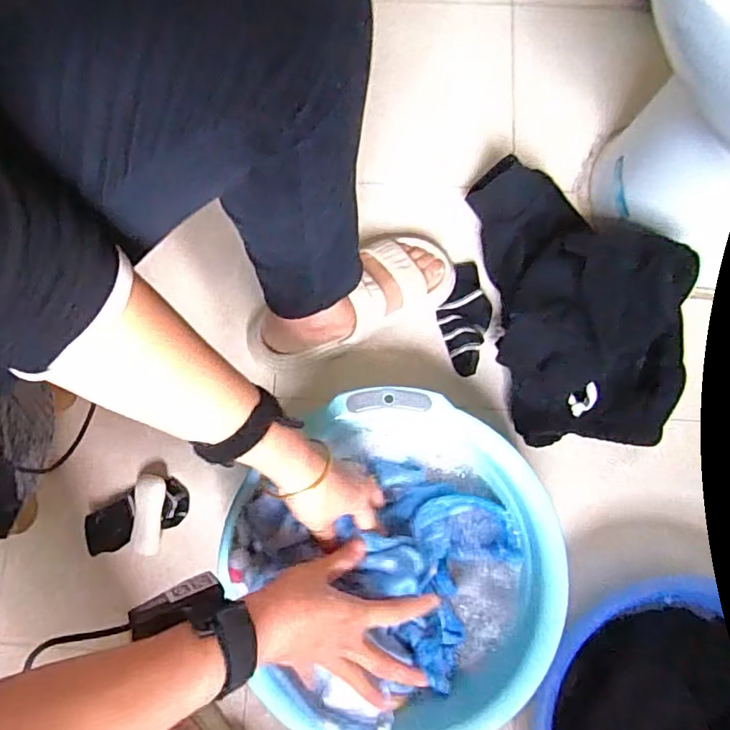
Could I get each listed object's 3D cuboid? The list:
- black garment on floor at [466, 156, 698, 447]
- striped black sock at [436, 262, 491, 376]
[{"bbox_3d":[0.239,-0.076,0.619,0.190,0.121,0.327,-7,77,0],"label":"black garment on floor"},{"bbox_3d":[0.121,-0.061,0.675,0.059,0.028,0.135,17,78,5],"label":"striped black sock"}]

